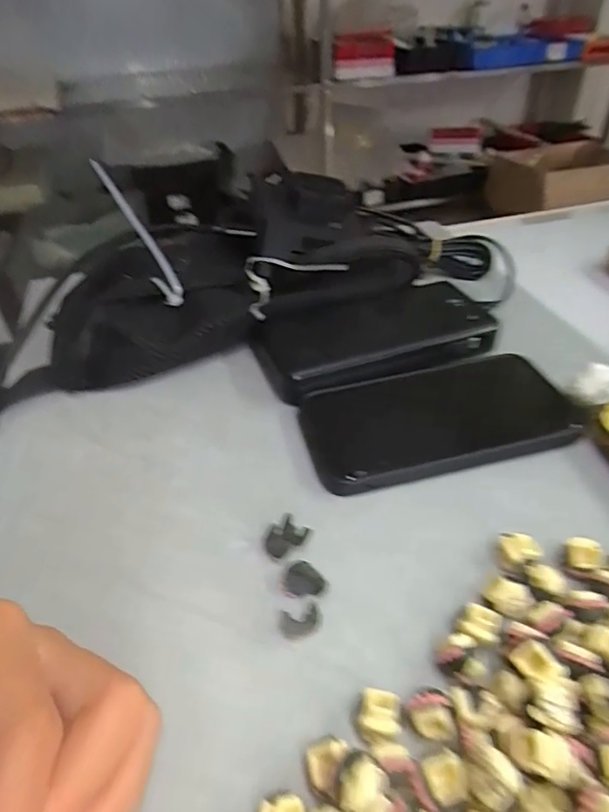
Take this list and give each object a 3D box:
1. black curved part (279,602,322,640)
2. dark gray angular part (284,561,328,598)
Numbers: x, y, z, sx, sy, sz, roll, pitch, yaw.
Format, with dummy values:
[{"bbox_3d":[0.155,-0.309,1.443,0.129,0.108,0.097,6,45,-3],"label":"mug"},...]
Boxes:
[{"bbox_3d":[-0.002,0.090,0.217,0.017,0.006,0.011,-7,39,-3],"label":"black curved part"},{"bbox_3d":[0.001,0.077,0.231,0.018,0.004,0.015,4,39,10],"label":"dark gray angular part"}]

